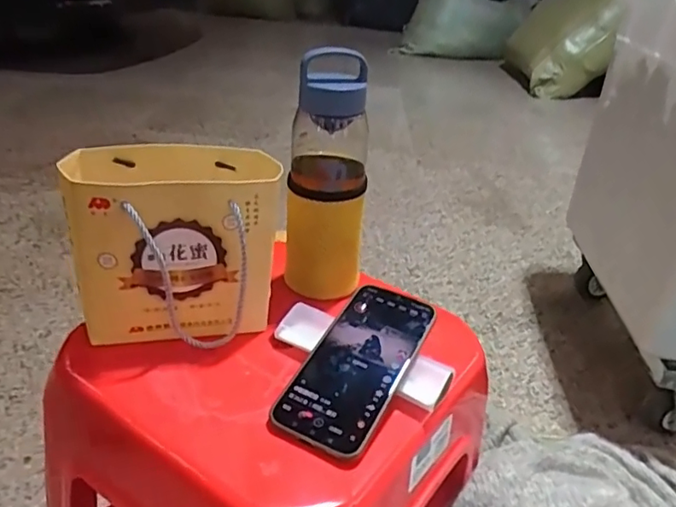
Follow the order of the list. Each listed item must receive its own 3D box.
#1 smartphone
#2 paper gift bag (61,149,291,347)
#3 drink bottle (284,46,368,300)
[{"bbox_3d":[0.016,0.087,0.466,0.076,0.008,0.158,20,47,23],"label":"smartphone"},{"bbox_3d":[-0.141,-0.007,0.502,0.167,0.149,0.092,-4,31,-16],"label":"paper gift bag"},{"bbox_3d":[-0.011,-0.070,0.557,0.076,0.220,0.071,2,29,-7],"label":"drink bottle"}]

